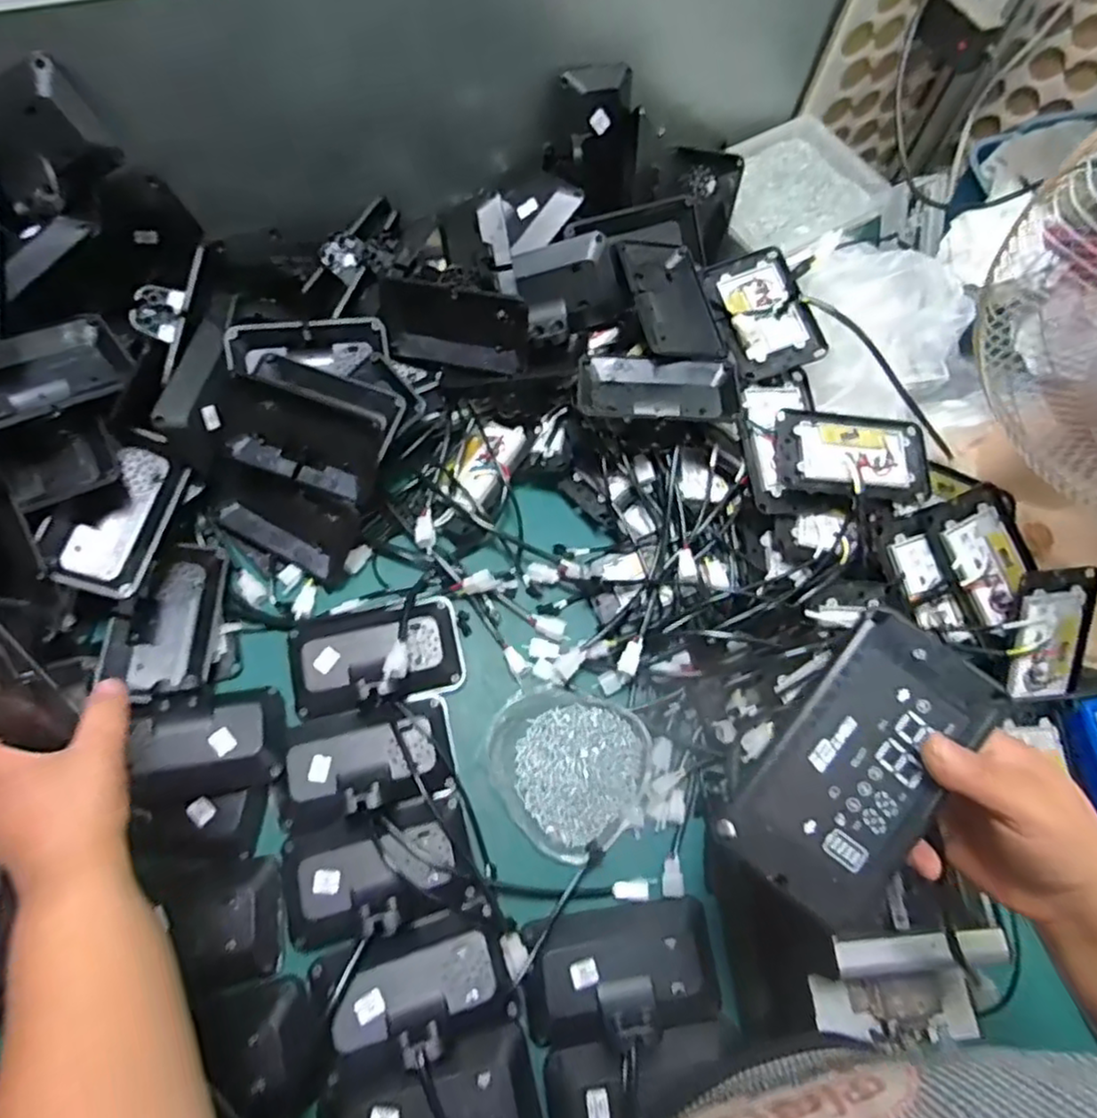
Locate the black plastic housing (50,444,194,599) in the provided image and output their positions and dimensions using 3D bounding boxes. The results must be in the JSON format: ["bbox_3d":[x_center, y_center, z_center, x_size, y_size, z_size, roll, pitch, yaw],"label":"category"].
[{"bbox_3d":[-0.401,-0.037,0.646,0.074,0.035,0.145,12,68,3],"label":"black plastic housing"}]

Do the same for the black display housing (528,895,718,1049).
[{"bbox_3d":[0.061,0.336,0.564,0.159,0.031,0.093,-7,68,-5],"label":"black display housing"}]

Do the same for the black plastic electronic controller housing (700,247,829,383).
[{"bbox_3d":[0.222,-0.265,0.723,0.089,0.027,0.154,-11,68,-6],"label":"black plastic electronic controller housing"}]

